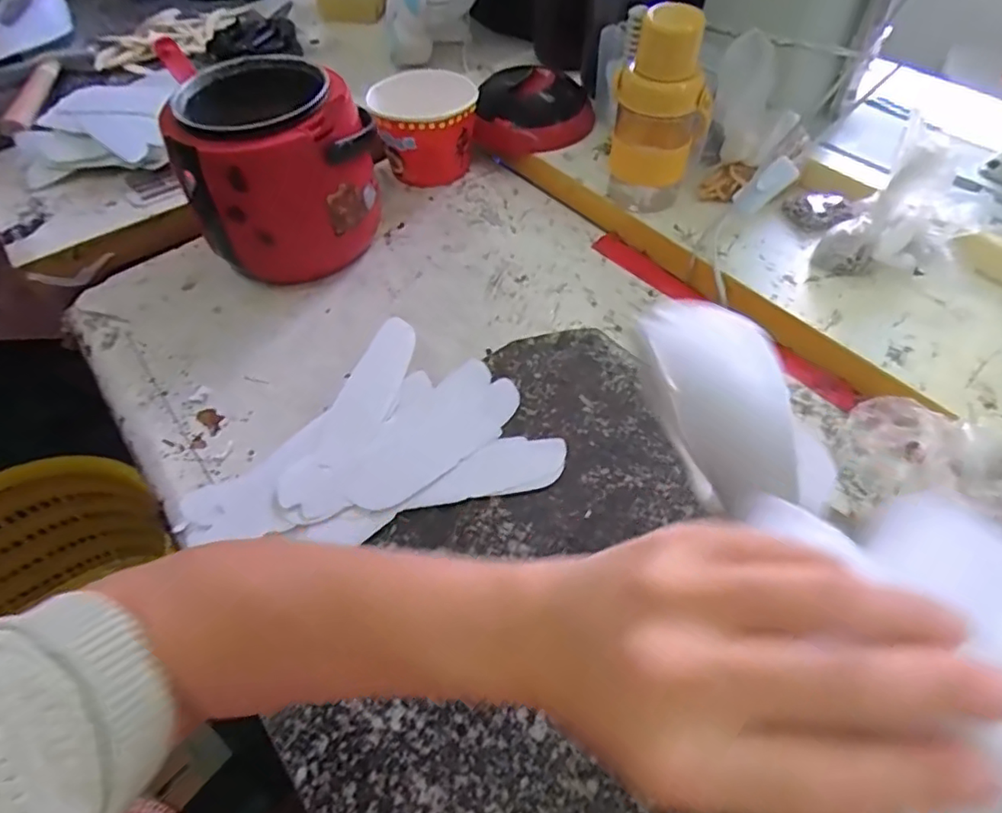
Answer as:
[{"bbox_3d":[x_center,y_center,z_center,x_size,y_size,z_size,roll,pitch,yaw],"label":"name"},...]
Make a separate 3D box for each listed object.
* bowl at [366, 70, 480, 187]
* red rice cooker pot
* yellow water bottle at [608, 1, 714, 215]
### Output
[{"bbox_3d":[-0.094,-0.348,0.757,0.125,0.087,0.134,-19,54,-12],"label":"bowl"},{"bbox_3d":[-0.229,-0.256,0.641,0.195,0.159,0.216,-15,53,-9],"label":"red rice cooker pot"},{"bbox_3d":[0.164,-0.293,0.631,0.096,0.207,0.091,13,54,13],"label":"yellow water bottle"}]

